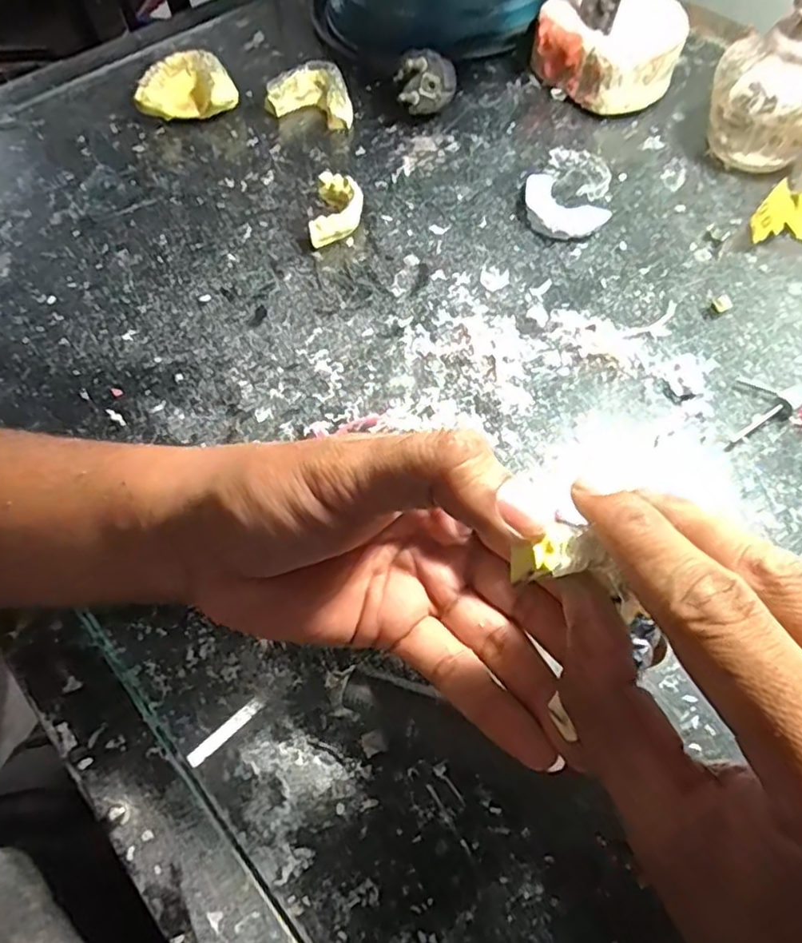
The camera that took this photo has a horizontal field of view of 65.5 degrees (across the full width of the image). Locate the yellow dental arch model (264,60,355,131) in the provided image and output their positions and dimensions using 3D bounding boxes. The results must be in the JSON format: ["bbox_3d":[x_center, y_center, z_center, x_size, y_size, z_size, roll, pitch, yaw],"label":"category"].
[{"bbox_3d":[-0.057,-0.257,0.425,0.059,0.022,0.039,21,64,13],"label":"yellow dental arch model"}]

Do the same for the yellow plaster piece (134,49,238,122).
[{"bbox_3d":[-0.146,-0.265,0.429,0.063,0.026,0.051,-8,61,-2],"label":"yellow plaster piece"}]

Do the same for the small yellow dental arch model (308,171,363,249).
[{"bbox_3d":[-0.038,-0.156,0.371,0.028,0.017,0.051,3,62,3],"label":"small yellow dental arch model"}]

